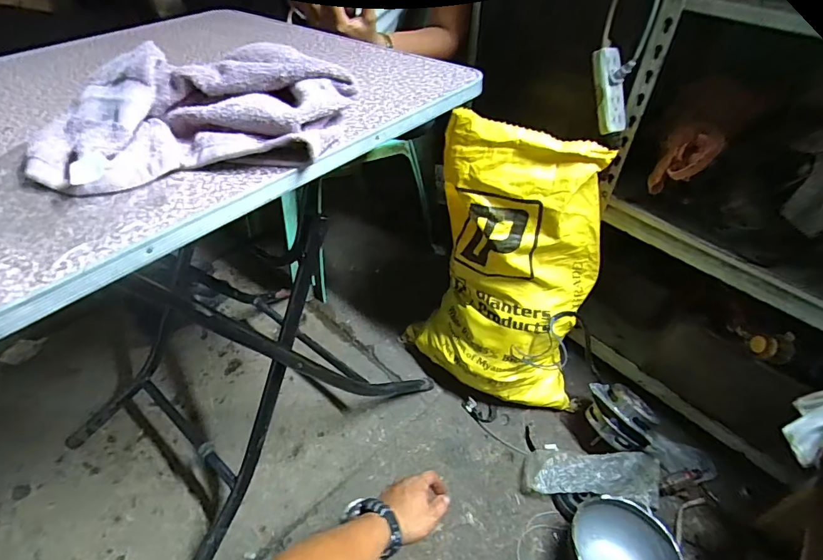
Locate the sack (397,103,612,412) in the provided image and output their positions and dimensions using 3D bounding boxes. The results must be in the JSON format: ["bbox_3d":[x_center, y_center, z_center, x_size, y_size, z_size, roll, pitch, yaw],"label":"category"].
[{"bbox_3d":[0.194,-0.002,0.890,0.356,0.530,0.200,17,44,12],"label":"sack"}]

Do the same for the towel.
[{"bbox_3d":[-0.186,-0.156,0.406,0.269,0.059,0.175,-6,44,-12],"label":"towel"}]

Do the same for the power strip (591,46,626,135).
[{"bbox_3d":[0.341,-0.325,0.777,0.041,0.139,0.033,-14,9,-19],"label":"power strip"}]

